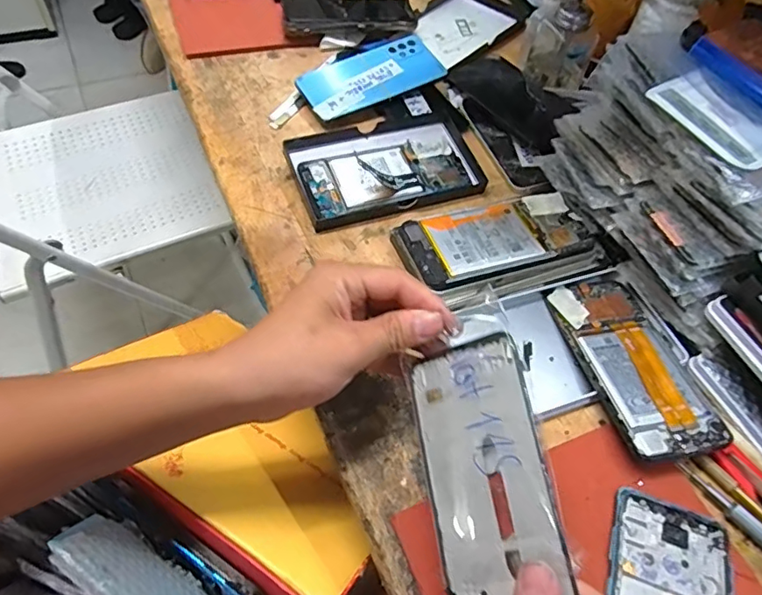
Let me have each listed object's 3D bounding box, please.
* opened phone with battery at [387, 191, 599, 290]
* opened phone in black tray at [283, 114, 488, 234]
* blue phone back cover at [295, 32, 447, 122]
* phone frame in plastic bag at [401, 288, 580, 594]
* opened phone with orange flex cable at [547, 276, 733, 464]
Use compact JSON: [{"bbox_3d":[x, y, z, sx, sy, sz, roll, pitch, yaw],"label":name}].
[{"bbox_3d":[0.101,-0.051,0.467,0.169,0.015,0.074,-15,58,-15],"label":"opened phone with battery"},{"bbox_3d":[0.006,-0.130,0.523,0.176,0.022,0.109,-14,57,-15],"label":"opened phone in black tray"},{"bbox_3d":[-0.012,-0.246,0.590,0.157,0.009,0.075,-24,75,-14],"label":"blue phone back cover"},{"bbox_3d":[0.056,0.095,0.297,0.076,0.007,0.171,-25,65,32],"label":"phone frame in plastic bag"},{"bbox_3d":[0.194,0.048,0.414,0.076,0.010,0.161,-8,49,-9],"label":"opened phone with orange flex cable"}]

